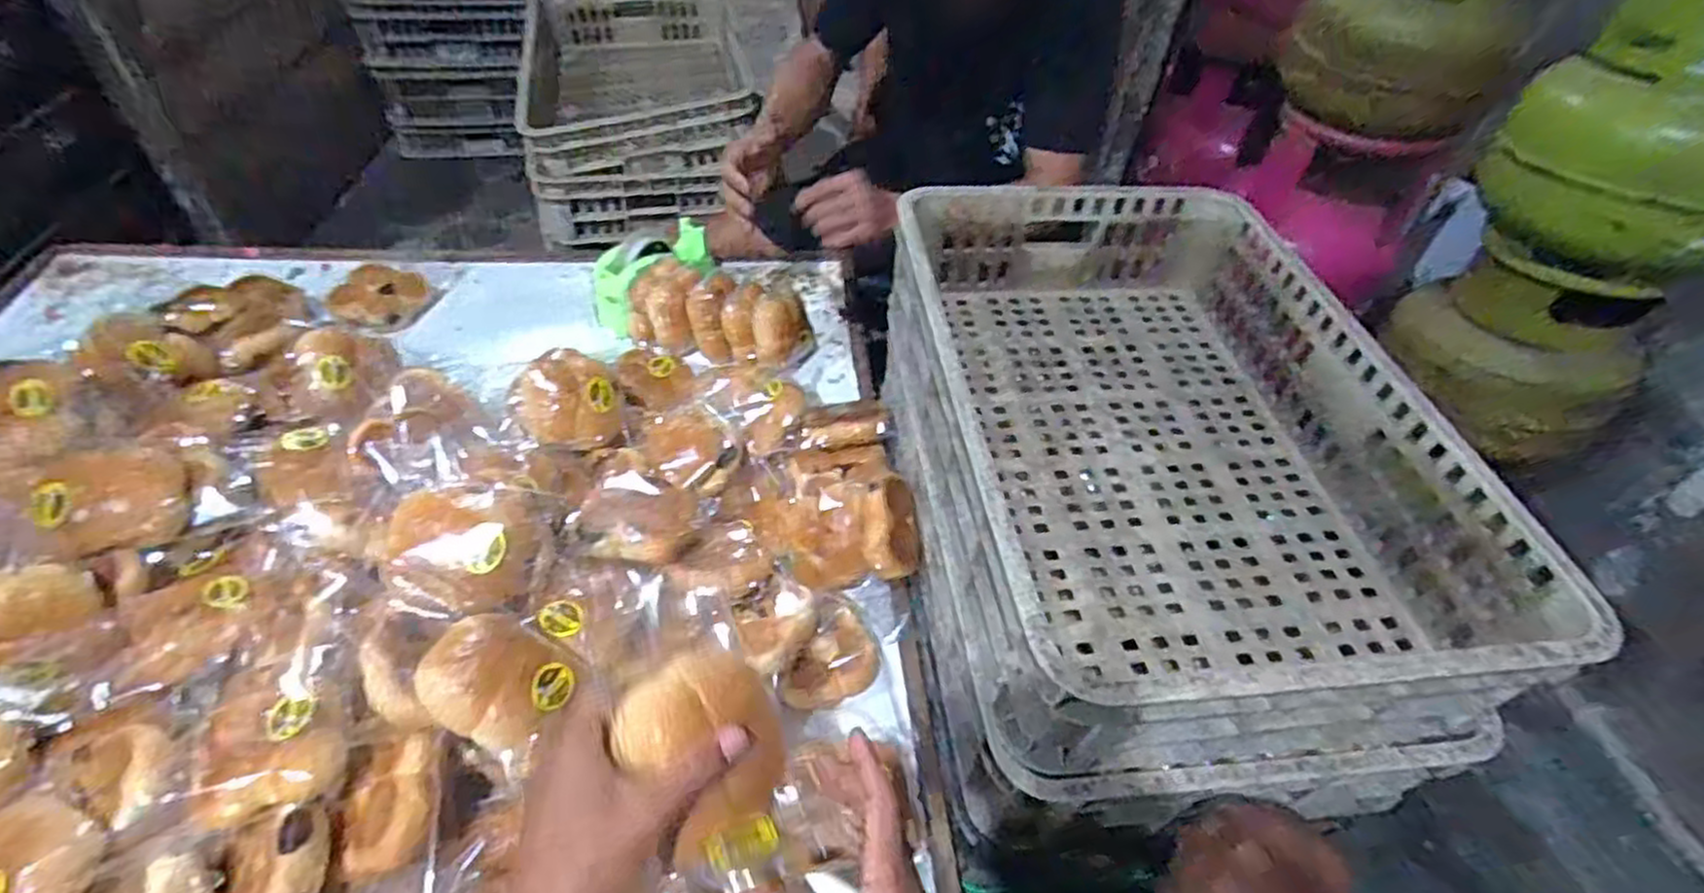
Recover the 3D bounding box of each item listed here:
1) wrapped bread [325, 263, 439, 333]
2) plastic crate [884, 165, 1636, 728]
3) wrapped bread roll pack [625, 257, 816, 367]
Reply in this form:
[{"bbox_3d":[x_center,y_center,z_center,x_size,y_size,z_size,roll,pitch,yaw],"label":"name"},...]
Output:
[{"bbox_3d":[-0.689,-0.224,1.101,0.137,0.050,0.115,10,47,4],"label":"wrapped bread"},{"bbox_3d":[0.279,-0.030,0.733,0.408,0.151,0.611,-3,47,-8],"label":"plastic crate"},{"bbox_3d":[-0.183,-0.187,1.070,0.248,0.099,0.106,15,47,8],"label":"wrapped bread roll pack"}]

